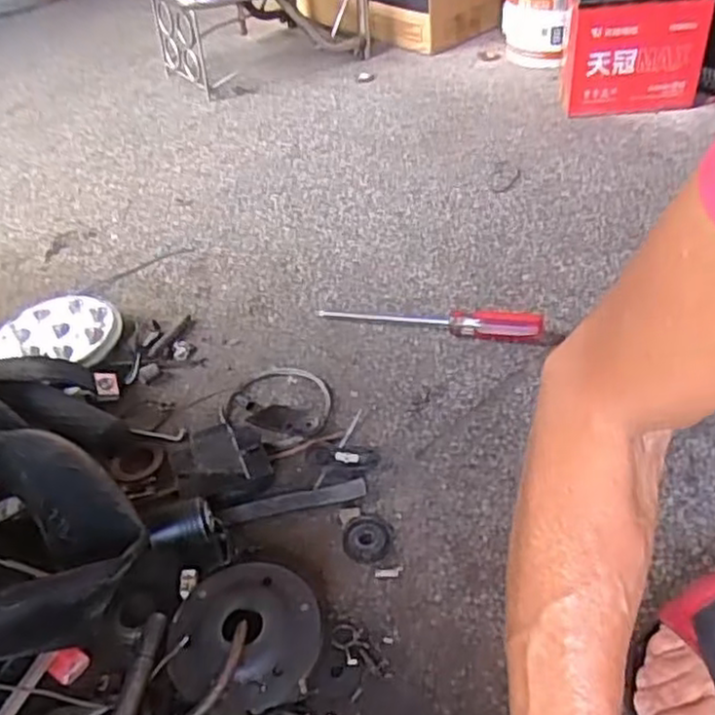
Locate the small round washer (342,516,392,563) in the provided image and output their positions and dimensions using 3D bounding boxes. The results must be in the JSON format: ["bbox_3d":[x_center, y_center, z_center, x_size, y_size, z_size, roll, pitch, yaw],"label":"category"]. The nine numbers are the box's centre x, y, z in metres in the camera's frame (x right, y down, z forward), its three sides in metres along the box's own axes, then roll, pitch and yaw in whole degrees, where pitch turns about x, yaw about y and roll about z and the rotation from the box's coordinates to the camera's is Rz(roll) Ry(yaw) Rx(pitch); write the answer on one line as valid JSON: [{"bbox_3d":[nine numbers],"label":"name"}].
[{"bbox_3d":[0.007,0.141,0.563,0.036,0.004,0.041,-2,42,5],"label":"small round washer"}]

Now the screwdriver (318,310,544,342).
[{"bbox_3d":[0.073,-0.043,0.747,0.230,0.030,0.026,8,44,16],"label":"screwdriver"}]

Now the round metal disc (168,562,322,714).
[{"bbox_3d":[-0.078,0.189,0.495,0.099,0.035,0.100,-4,45,4],"label":"round metal disc"}]

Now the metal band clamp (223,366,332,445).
[{"bbox_3d":[-0.075,0.046,0.678,0.101,0.006,0.102,-12,42,-6],"label":"metal band clamp"}]

